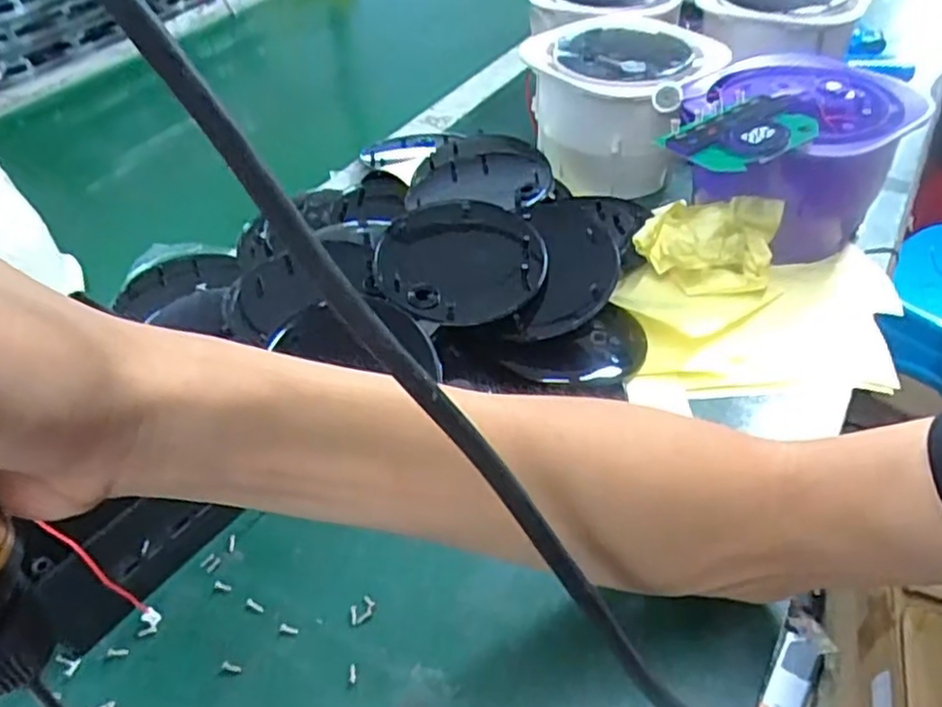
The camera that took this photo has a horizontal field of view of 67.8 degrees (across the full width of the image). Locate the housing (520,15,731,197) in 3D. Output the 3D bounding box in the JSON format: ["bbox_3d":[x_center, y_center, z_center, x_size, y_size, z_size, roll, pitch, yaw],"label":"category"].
[{"bbox_3d":[0.116,-0.197,0.570,0.139,0.098,0.139,-1,44,1],"label":"housing"}]

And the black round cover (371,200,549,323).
[{"bbox_3d":[-0.007,-0.057,0.432,0.101,0.030,0.097,-1,44,1],"label":"black round cover"}]

